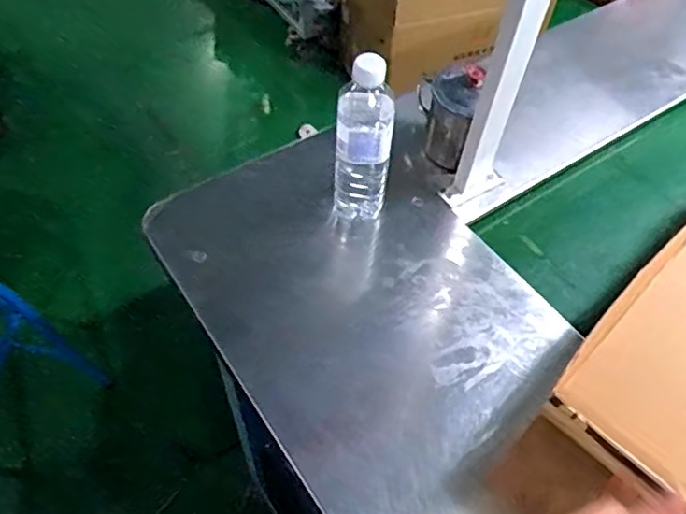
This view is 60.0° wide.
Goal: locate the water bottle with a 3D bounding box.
[{"bbox_3d":[0.025,-0.123,0.690,0.063,0.229,0.052,9,54,4],"label":"water bottle"}]

